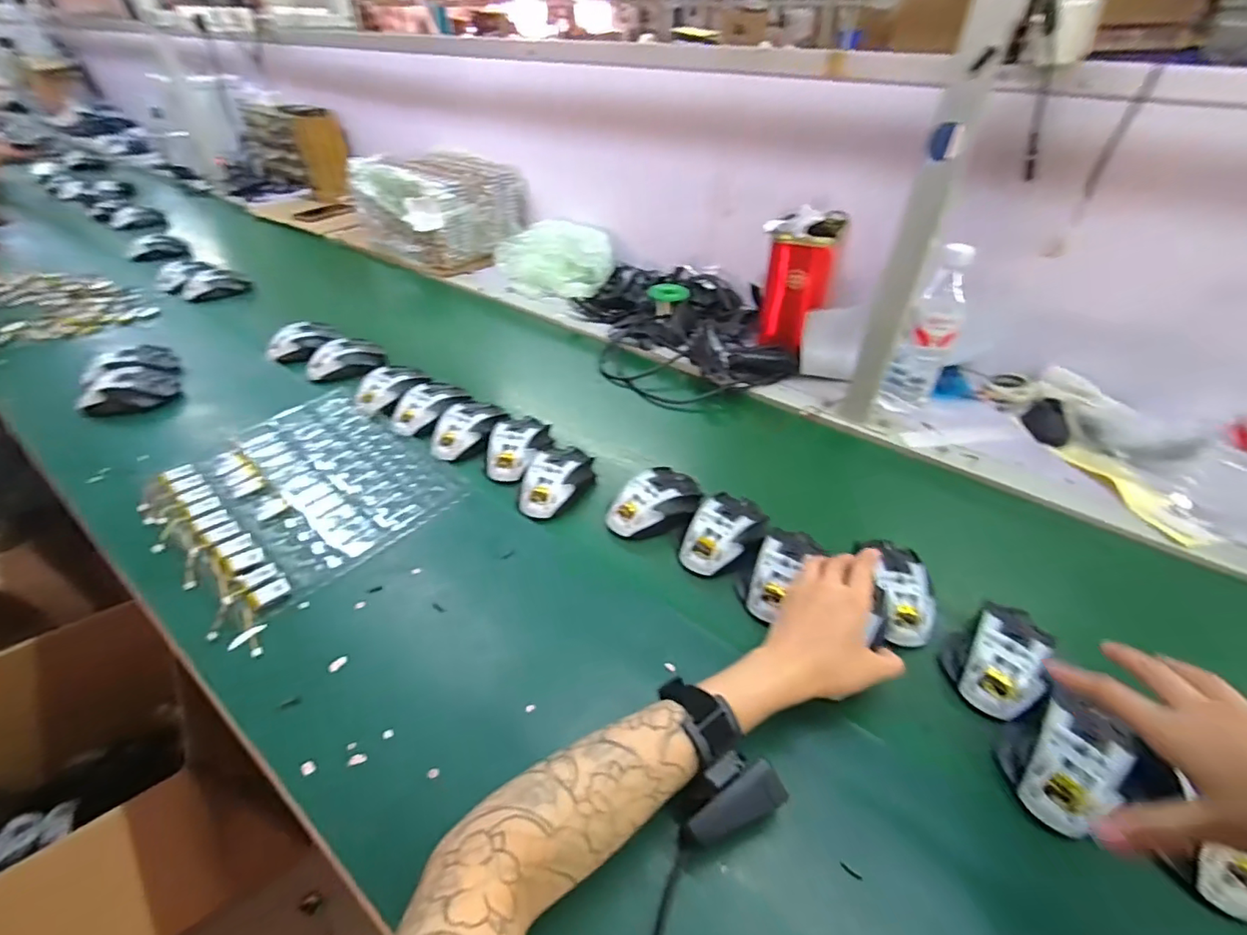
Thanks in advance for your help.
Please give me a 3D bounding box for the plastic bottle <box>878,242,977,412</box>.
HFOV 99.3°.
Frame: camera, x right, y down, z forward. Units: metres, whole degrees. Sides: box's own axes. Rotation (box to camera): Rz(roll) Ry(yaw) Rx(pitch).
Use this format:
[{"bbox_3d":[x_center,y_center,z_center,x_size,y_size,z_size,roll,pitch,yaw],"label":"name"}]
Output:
[{"bbox_3d":[0.417,-0.180,0.723,0.065,0.223,0.069,23,45,23],"label":"plastic bottle"}]

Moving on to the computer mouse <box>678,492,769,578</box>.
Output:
[{"bbox_3d":[0.108,0.069,0.563,0.073,0.034,0.111,23,45,23],"label":"computer mouse"}]

